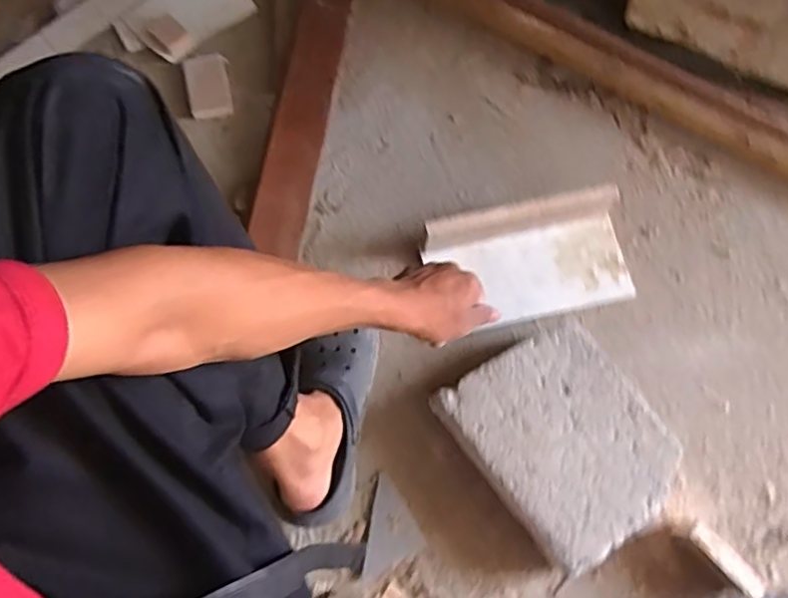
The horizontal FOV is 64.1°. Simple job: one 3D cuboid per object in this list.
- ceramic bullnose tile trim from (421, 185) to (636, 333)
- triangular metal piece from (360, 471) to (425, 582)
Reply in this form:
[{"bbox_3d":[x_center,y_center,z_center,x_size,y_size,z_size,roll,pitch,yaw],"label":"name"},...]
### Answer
[{"bbox_3d":[0.185,-0.051,0.837,0.269,0.072,0.140,-12,73,-5],"label":"ceramic bullnose tile trim"},{"bbox_3d":[-0.018,0.278,0.762,0.083,0.008,0.096,-29,75,-10],"label":"triangular metal piece"}]

